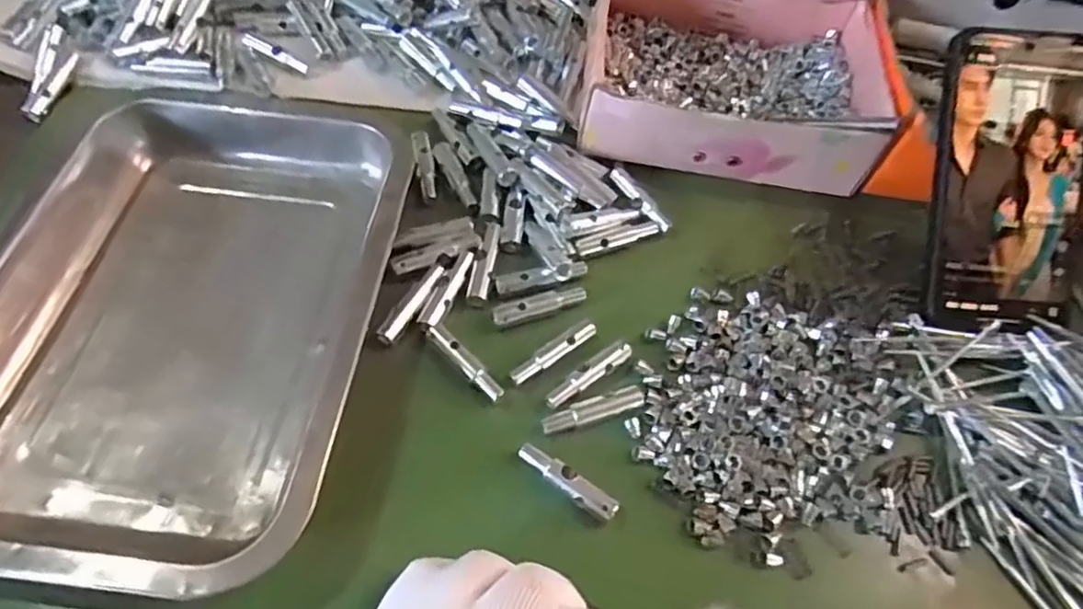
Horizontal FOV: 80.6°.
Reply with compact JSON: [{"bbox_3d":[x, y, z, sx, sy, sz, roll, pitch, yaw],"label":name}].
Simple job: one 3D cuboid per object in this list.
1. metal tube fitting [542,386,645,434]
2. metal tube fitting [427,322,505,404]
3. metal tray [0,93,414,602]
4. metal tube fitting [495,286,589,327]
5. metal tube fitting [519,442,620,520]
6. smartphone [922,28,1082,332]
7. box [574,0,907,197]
[{"bbox_3d":[0.026,0.052,0.314,0.052,0.007,0.010,-15,62,-13],"label":"metal tube fitting"},{"bbox_3d":[-0.039,0.029,0.323,0.010,0.008,0.051,-39,70,-23],"label":"metal tube fitting"},{"bbox_3d":[-0.176,-0.006,0.318,0.191,0.035,0.270,8,60,0],"label":"metal tray"},{"bbox_3d":[-0.001,0.000,0.342,0.052,0.007,0.011,-17,63,-14],"label":"metal tube fitting"},{"bbox_3d":[0.012,0.082,0.296,0.051,0.012,0.010,35,63,15],"label":"metal tube fitting"},{"bbox_3d":[0.253,-0.066,0.344,0.078,0.009,0.158,5,94,2],"label":"smartphone"},{"bbox_3d":[0.120,-0.151,0.406,0.181,0.045,0.148,12,60,2],"label":"box"}]

